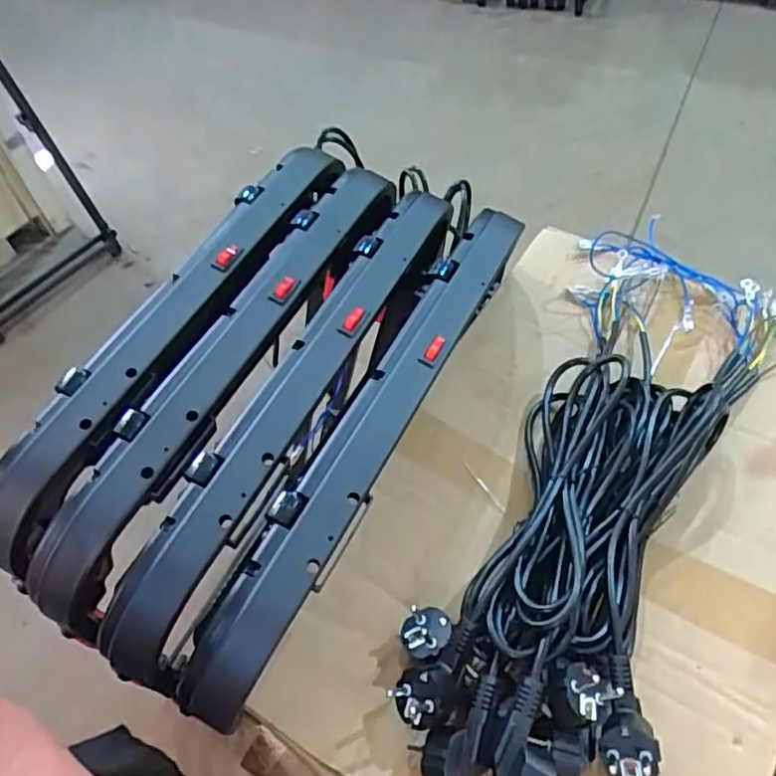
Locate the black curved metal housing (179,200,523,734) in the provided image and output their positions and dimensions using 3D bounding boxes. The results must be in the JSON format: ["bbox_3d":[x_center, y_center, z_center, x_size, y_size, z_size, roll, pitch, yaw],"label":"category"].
[{"bbox_3d":[-0.010,0.028,0.480,0.067,0.082,0.444,24,60,20],"label":"black curved metal housing"}]

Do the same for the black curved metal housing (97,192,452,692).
[{"bbox_3d":[-0.067,0.010,0.506,0.065,0.086,0.439,22,59,19],"label":"black curved metal housing"}]

